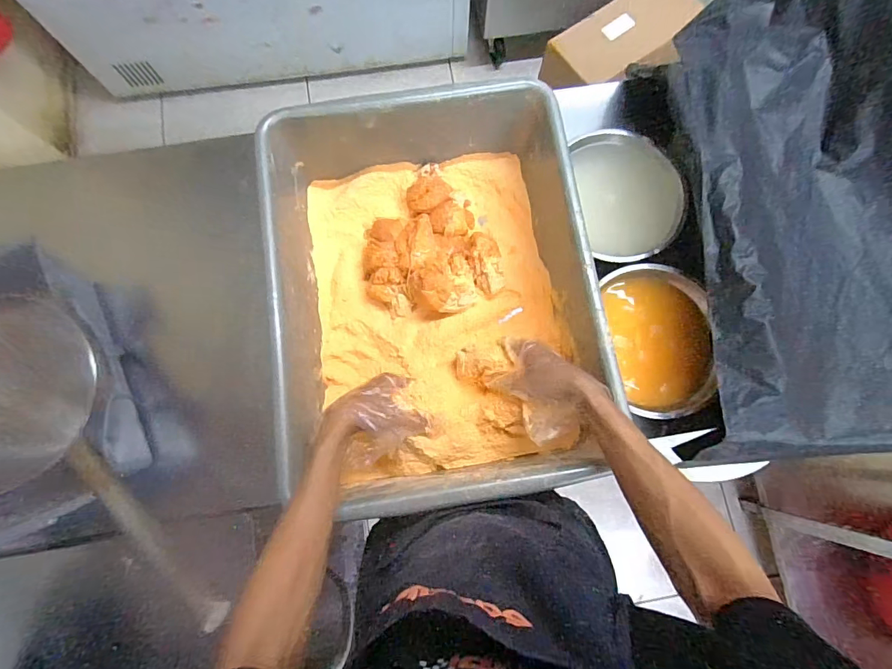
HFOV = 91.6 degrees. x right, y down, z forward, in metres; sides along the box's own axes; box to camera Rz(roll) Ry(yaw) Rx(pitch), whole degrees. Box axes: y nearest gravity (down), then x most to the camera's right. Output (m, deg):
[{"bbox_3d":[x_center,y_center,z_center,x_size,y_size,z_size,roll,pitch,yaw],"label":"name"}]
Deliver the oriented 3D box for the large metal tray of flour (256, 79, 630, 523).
[{"bbox_3d":[-0.022,-0.069,0.658,0.432,0.169,0.576,-9,78,-2],"label":"large metal tray of flour"}]

